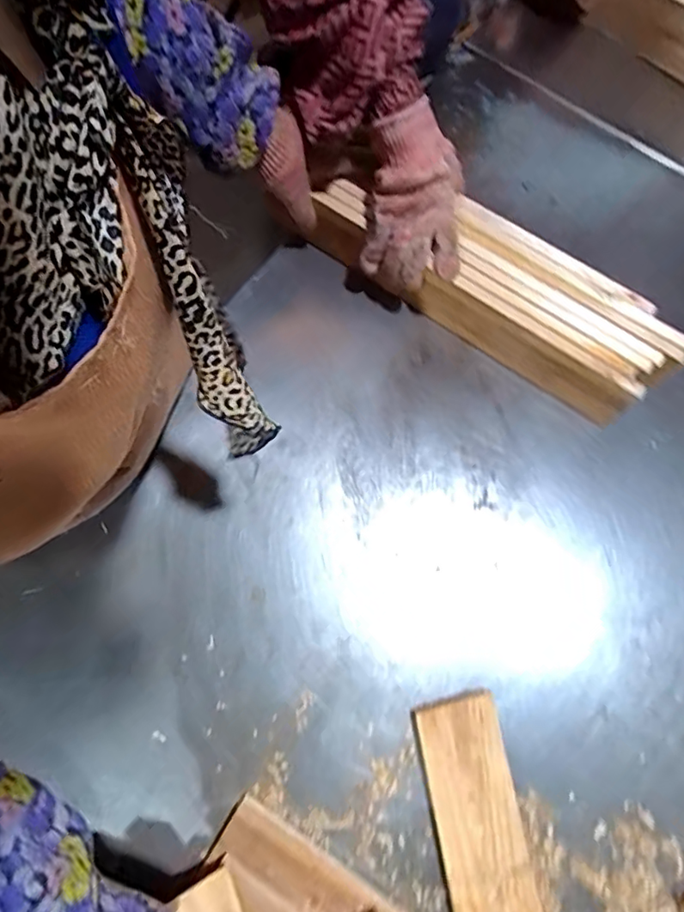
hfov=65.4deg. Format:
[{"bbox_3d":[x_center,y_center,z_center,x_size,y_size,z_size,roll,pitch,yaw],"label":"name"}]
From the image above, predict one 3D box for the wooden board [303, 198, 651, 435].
[{"bbox_3d":[0.136,-0.165,0.610,0.413,0.080,0.015,35,74,9],"label":"wooden board"}]

